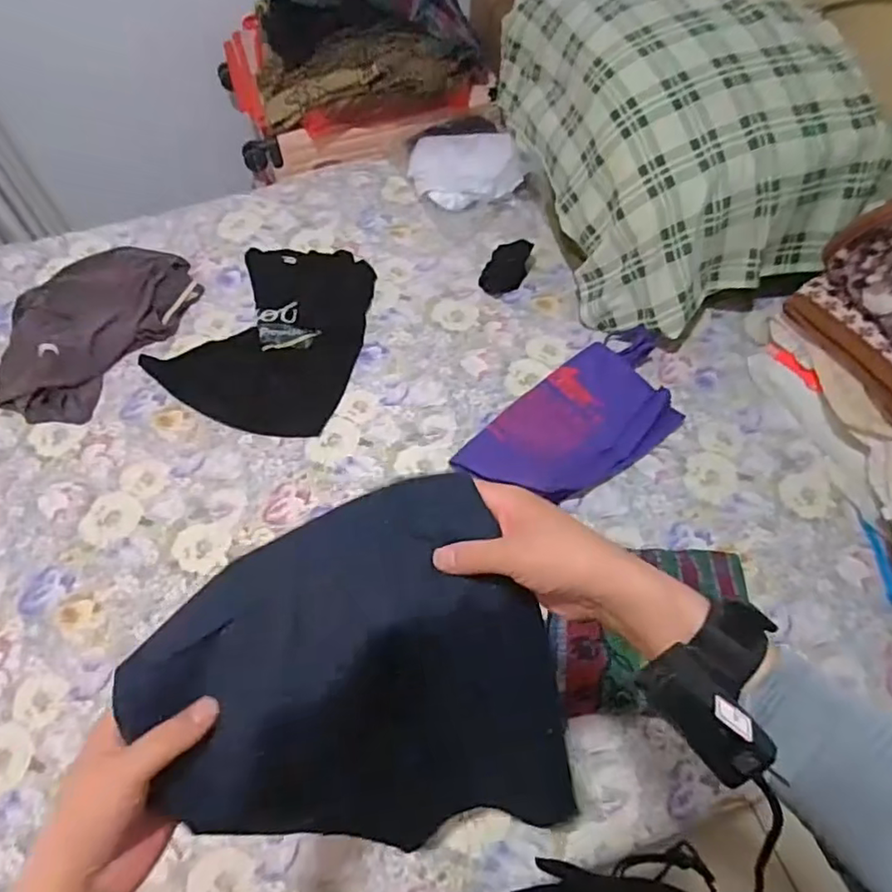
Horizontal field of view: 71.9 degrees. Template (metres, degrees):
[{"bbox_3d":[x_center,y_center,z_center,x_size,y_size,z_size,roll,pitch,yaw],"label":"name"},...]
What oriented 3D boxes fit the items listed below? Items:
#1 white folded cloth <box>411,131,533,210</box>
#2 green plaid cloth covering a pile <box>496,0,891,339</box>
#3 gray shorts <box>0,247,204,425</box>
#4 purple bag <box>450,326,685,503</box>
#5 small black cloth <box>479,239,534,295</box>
[{"bbox_3d":[0.052,-0.665,1.469,0.233,0.088,0.230,-19,62,-12],"label":"white folded cloth"},{"bbox_3d":[0.460,-0.672,1.253,0.490,0.359,0.781,-12,60,-7],"label":"green plaid cloth covering a pile"},{"bbox_3d":[-0.704,-0.246,1.223,0.274,0.053,0.436,16,60,8],"label":"gray shorts"},{"bbox_3d":[0.244,-0.047,1.133,0.443,0.047,0.223,-34,66,-19],"label":"purple bag"},{"bbox_3d":[0.130,-0.390,1.333,0.083,0.049,0.128,21,61,11],"label":"small black cloth"}]

